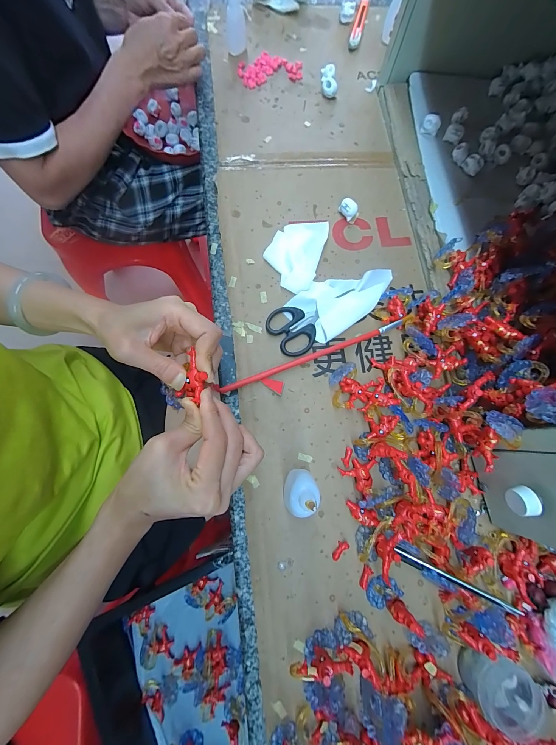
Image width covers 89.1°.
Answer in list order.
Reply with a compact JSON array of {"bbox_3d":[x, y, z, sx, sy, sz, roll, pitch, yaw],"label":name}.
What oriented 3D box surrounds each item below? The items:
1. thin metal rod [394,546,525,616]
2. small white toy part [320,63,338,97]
[{"bbox_3d":[0.178,0.211,0.287,0.114,0.008,0.012,19,76,20],"label":"thin metal rod"},{"bbox_3d":[0.081,-0.464,0.450,0.024,0.021,0.047,1,77,-2],"label":"small white toy part"}]

